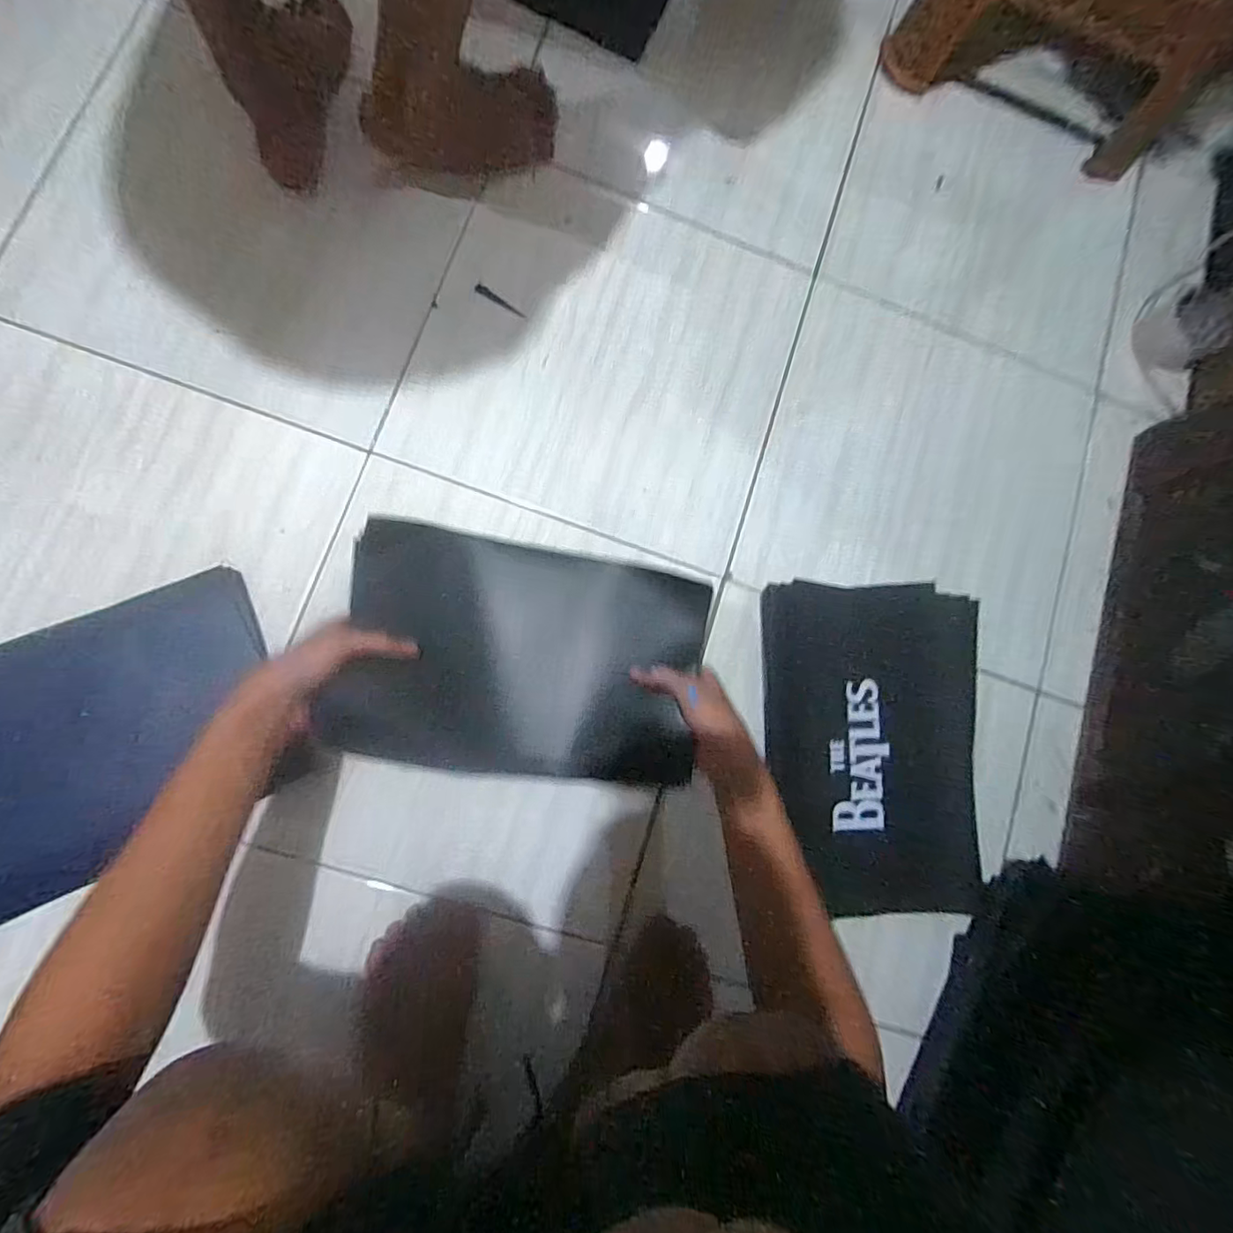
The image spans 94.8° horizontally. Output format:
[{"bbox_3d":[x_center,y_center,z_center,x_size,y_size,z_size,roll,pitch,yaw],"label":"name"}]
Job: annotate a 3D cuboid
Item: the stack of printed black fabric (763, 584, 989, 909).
[{"bbox_3d":[0.285,0.146,0.624,0.231,0.034,0.359,1,84,-7],"label":"stack of printed black fabric"}]

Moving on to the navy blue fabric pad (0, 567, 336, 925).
[{"bbox_3d":[-0.481,0.116,0.524,0.333,0.035,0.223,-26,88,-10],"label":"navy blue fabric pad"}]

